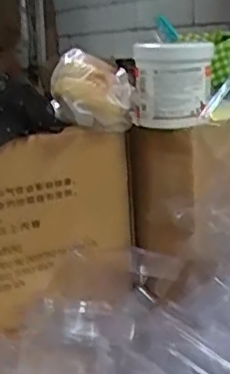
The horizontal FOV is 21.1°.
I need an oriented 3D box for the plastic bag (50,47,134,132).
[{"bbox_3d":[-0.022,-0.090,0.597,0.079,0.069,0.101,-3,12,-4],"label":"plastic bag"}]

